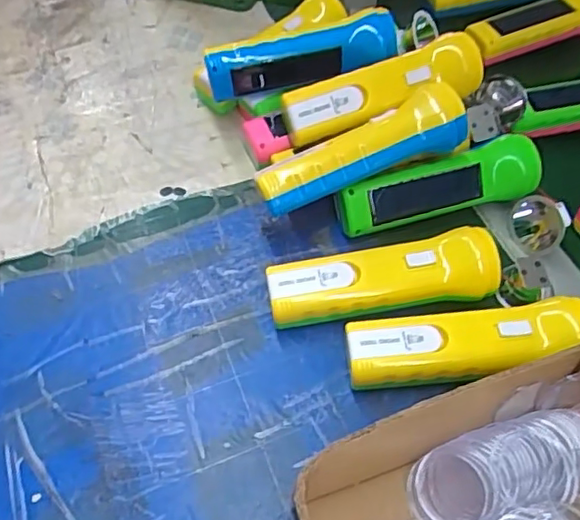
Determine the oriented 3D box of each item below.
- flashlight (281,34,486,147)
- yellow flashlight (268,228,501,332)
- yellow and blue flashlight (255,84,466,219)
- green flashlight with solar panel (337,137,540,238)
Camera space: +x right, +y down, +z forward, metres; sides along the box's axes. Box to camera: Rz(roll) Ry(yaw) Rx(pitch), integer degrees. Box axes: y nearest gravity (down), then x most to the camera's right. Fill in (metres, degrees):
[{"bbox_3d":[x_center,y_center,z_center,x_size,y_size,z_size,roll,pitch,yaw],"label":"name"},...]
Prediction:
[{"bbox_3d":[0.074,-0.131,0.474,0.163,0.047,0.053,-17,58,-14],"label":"flashlight"},{"bbox_3d":[0.064,0.015,0.422,0.158,0.041,0.048,-9,56,-6],"label":"yellow flashlight"},{"bbox_3d":[0.051,-0.084,0.438,0.158,0.037,0.046,-21,59,-16],"label":"yellow and blue flashlight"},{"bbox_3d":[0.116,-0.056,0.467,0.162,0.035,0.047,-16,98,-6],"label":"green flashlight with solar panel"}]

